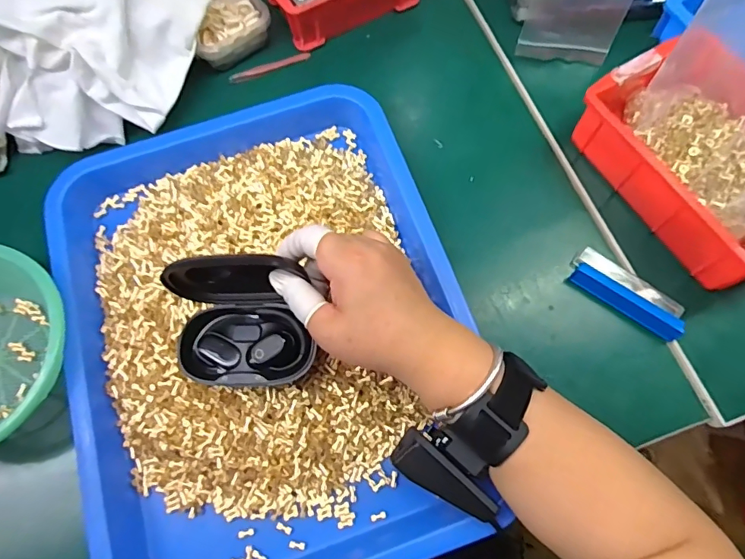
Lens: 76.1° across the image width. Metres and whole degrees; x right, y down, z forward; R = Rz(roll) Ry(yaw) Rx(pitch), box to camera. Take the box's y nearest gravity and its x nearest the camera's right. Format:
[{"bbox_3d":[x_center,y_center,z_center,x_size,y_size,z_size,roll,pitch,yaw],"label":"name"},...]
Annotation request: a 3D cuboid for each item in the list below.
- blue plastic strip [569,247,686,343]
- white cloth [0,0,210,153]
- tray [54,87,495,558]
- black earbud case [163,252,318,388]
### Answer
[{"bbox_3d":[0.207,0.011,0.388,0.090,0.023,0.036,33,75,12],"label":"blue plastic strip"},{"bbox_3d":[-0.256,-0.213,0.422,0.193,0.094,0.166,0,71,1],"label":"white cloth"},{"bbox_3d":[-0.081,0.036,0.370,0.309,0.047,0.392,-18,72,-5],"label":"tray"},{"bbox_3d":[-0.088,0.030,0.318,0.091,0.061,0.074,-2,71,1],"label":"black earbud case"}]

